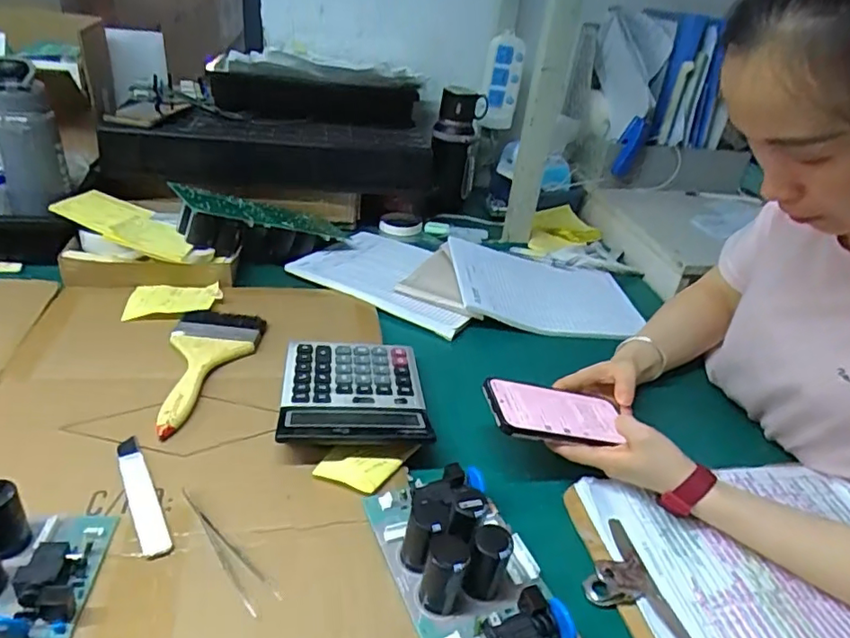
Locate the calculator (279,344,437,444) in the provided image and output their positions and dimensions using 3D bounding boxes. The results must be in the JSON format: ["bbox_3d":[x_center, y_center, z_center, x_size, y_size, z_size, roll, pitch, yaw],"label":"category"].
[{"bbox_3d":[-0.073,0.073,0.599,0.146,0.029,0.165,1,32,-11],"label":"calculator"}]

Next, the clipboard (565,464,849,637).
[{"bbox_3d":[0.290,0.212,0.487,0.308,0.022,0.214,-1,32,-13],"label":"clipboard"}]

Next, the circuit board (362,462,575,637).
[{"bbox_3d":[0.047,0.193,0.412,0.113,0.056,0.266,-8,34,-24],"label":"circuit board"}]

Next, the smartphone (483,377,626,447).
[{"bbox_3d":[0.128,0.093,0.564,0.142,0.015,0.077,13,26,-19],"label":"smartphone"}]

